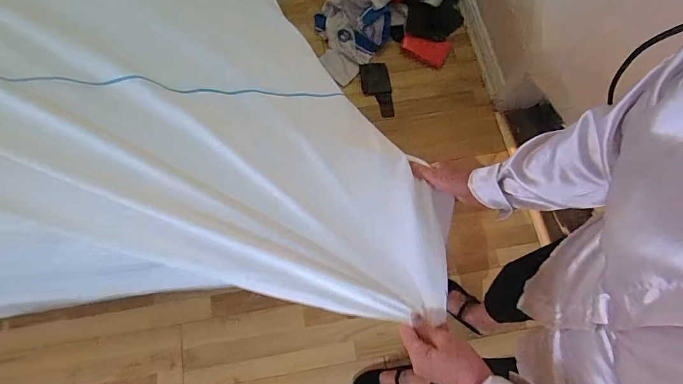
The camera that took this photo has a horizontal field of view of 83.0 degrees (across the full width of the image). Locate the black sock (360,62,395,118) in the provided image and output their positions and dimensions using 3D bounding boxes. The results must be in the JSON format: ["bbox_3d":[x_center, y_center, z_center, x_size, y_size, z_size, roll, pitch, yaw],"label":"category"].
[{"bbox_3d":[0.132,-0.377,1.431,0.106,0.009,0.208,-6,82,-3],"label":"black sock"}]

